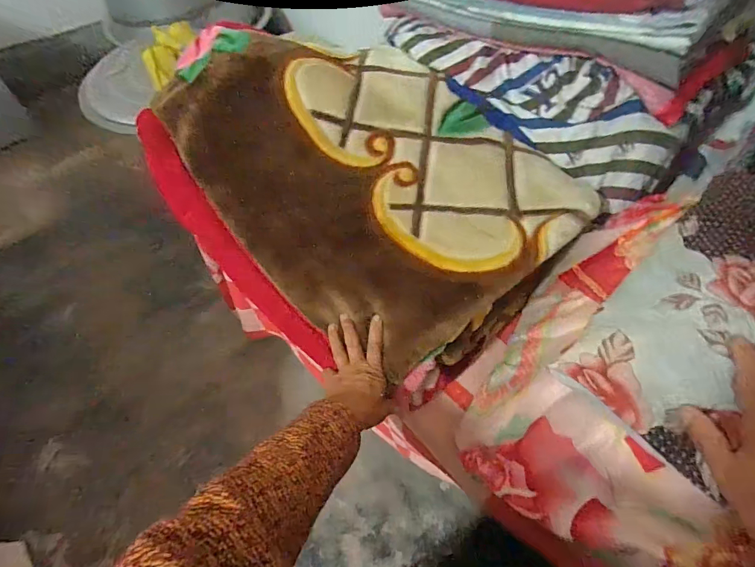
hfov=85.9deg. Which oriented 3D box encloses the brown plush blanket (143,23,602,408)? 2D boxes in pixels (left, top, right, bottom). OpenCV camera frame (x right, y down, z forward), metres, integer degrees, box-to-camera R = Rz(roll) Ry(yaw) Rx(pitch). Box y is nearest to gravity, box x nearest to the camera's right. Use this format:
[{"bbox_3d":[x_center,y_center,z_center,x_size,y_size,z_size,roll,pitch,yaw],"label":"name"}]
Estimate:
[{"bbox_3d":[-0.024,-0.168,0.633,0.461,0.191,0.582,-39,63,-23],"label":"brown plush blanket"}]

